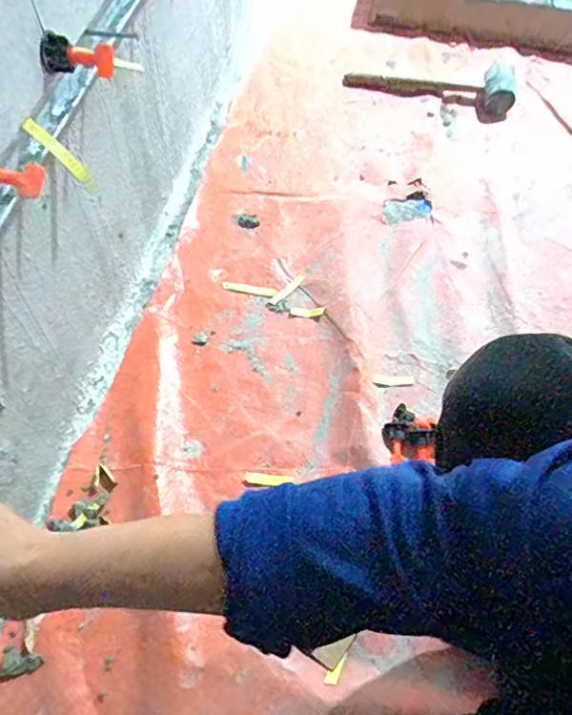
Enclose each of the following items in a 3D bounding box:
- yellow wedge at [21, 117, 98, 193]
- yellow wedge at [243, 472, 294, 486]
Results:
[{"bbox_3d":[-0.194,-0.176,0.463,0.008,0.074,0.012,-8,46,47],"label":"yellow wedge"},{"bbox_3d":[-0.023,0.158,0.681,0.061,0.013,0.016,6,59,3],"label":"yellow wedge"}]

